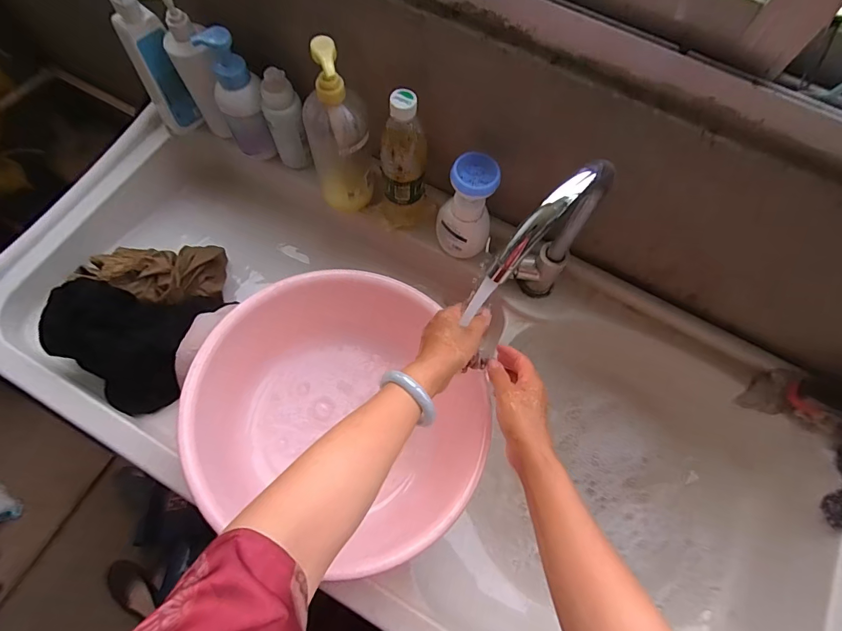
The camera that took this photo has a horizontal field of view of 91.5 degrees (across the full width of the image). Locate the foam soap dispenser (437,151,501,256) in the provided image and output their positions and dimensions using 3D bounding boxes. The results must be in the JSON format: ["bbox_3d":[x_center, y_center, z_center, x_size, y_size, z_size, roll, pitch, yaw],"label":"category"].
[{"bbox_3d":[0.065,-0.152,0.595,0.076,0.156,0.072,11,72,2],"label":"foam soap dispenser"}]

